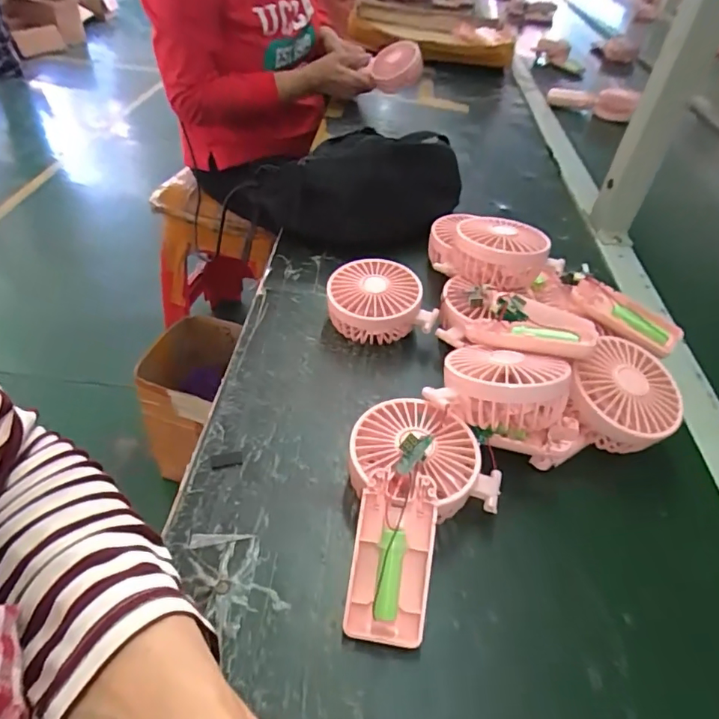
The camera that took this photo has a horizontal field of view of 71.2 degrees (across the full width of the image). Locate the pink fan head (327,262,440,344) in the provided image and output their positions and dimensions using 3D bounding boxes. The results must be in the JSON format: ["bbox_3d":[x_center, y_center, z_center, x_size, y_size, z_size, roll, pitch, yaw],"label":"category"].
[{"bbox_3d":[0.019,-0.055,0.495,0.101,0.051,0.089,-2,44,-7],"label":"pink fan head"}]

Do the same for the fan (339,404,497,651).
[{"bbox_3d":[0.041,0.094,0.326,0.102,0.062,0.156,7,44,3],"label":"fan"}]

